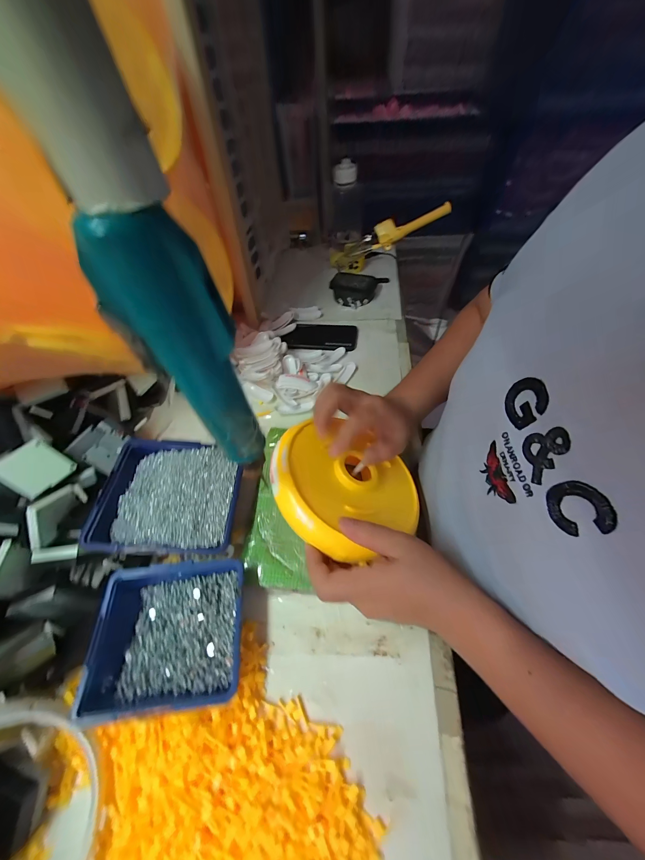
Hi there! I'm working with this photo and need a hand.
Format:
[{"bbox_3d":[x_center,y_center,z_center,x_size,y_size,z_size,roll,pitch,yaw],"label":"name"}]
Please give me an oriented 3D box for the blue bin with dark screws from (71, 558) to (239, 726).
[{"bbox_3d":[-0.158,0.207,0.288,0.143,0.042,0.119,-6,56,0],"label":"blue bin with dark screws"}]

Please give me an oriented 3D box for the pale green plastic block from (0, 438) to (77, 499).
[{"bbox_3d":[-0.355,0.047,0.342,0.061,0.004,0.058,44,48,-17],"label":"pale green plastic block"}]

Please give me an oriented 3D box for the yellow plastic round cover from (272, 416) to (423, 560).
[{"bbox_3d":[0.023,0.057,0.317,0.157,0.040,0.157,15,46,-16],"label":"yellow plastic round cover"}]

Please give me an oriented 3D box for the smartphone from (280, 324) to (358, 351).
[{"bbox_3d":[-0.006,-0.200,0.585,0.154,0.005,0.081,0,56,4],"label":"smartphone"}]

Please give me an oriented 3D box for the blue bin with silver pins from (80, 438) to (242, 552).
[{"bbox_3d":[-0.193,0.088,0.366,0.166,0.047,0.141,-2,56,3],"label":"blue bin with silver pins"}]

